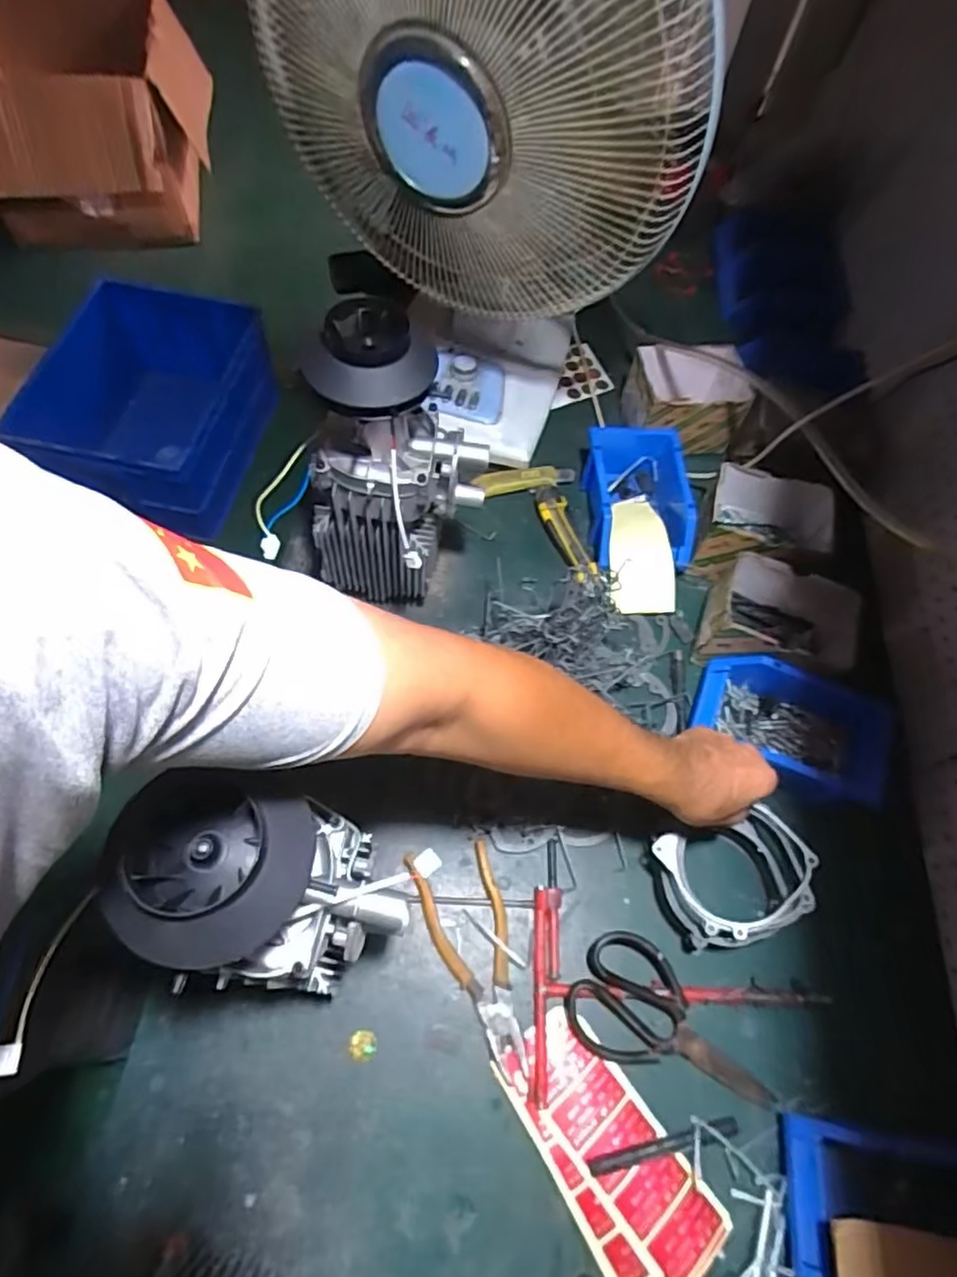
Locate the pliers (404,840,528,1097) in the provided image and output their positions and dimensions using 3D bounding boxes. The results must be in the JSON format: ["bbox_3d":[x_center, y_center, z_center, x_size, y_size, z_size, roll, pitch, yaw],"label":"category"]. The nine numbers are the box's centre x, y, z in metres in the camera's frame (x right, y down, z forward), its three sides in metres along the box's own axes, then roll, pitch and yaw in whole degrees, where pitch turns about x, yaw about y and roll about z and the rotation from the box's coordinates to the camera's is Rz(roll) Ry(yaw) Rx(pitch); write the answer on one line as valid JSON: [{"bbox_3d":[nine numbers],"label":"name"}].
[{"bbox_3d":[0.001,0.297,0.593,0.076,0.014,0.207,-16,66,-11],"label":"pliers"}]

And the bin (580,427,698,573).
[{"bbox_3d":[0.205,-0.184,0.810,0.131,0.075,0.181,3,63,-5],"label":"bin"}]

